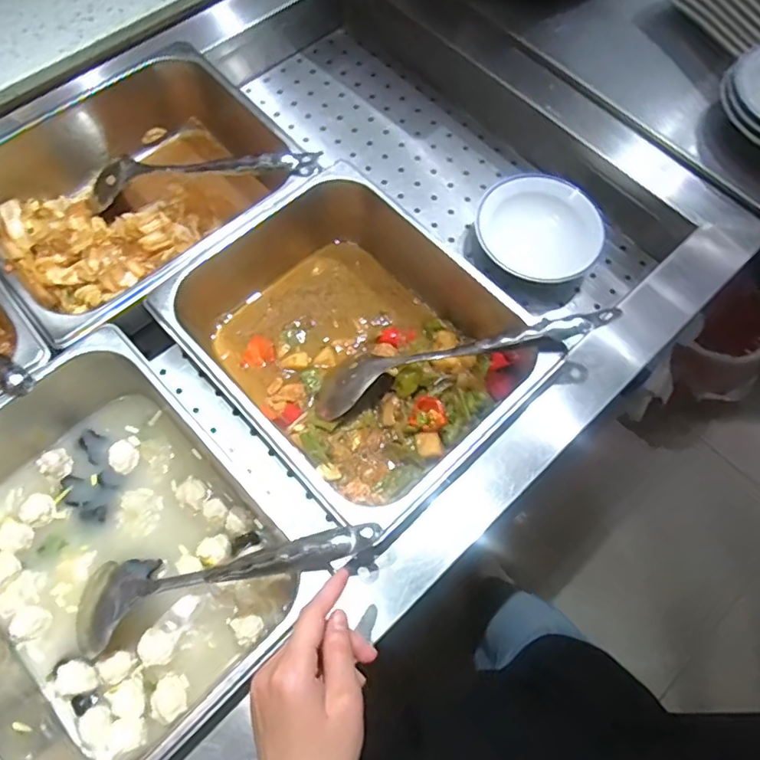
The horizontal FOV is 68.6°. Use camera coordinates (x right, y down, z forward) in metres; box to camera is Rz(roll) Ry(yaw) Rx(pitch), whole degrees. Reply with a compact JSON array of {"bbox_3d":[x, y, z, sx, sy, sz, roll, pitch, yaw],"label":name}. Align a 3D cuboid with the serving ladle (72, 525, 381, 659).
[{"bbox_3d":[-0.131,0.163,0.458,0.286,0.047,0.067,-18,68,16],"label":"serving ladle"}]

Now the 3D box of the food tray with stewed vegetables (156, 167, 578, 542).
[{"bbox_3d":[-0.030,-0.036,0.569,0.257,0.107,0.314,-40,75,-16],"label":"food tray with stewed vegetables"}]

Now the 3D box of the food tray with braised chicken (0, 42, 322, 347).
[{"bbox_3d":[-0.276,-0.213,0.630,0.317,0.098,0.302,-38,74,-16],"label":"food tray with braised chicken"}]

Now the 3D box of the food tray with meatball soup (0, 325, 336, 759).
[{"bbox_3d":[-0.240,0.149,0.481,0.264,0.096,0.325,-42,76,-17],"label":"food tray with meatball soup"}]

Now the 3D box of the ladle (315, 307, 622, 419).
[{"bbox_3d":[0.070,-0.021,0.534,0.297,0.029,0.053,-14,68,15],"label":"ladle"}]

